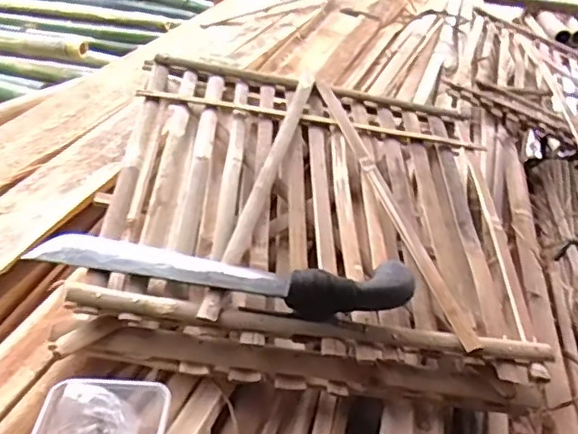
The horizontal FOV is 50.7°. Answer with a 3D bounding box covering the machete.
[{"bbox_3d":[-0.064,0.058,0.637,0.388,0.046,0.073,5,34,2],"label":"machete"}]

